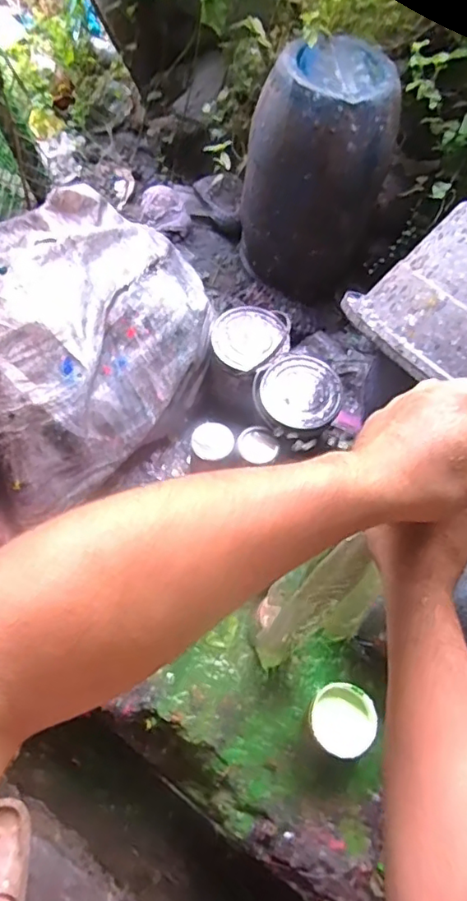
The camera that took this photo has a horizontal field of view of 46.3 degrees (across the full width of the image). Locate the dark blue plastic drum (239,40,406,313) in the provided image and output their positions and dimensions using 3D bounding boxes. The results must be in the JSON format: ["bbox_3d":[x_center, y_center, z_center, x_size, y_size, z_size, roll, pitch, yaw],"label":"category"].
[{"bbox_3d":[0.186,-0.630,1.282,0.313,0.465,0.270,9,62,3],"label":"dark blue plastic drum"}]

